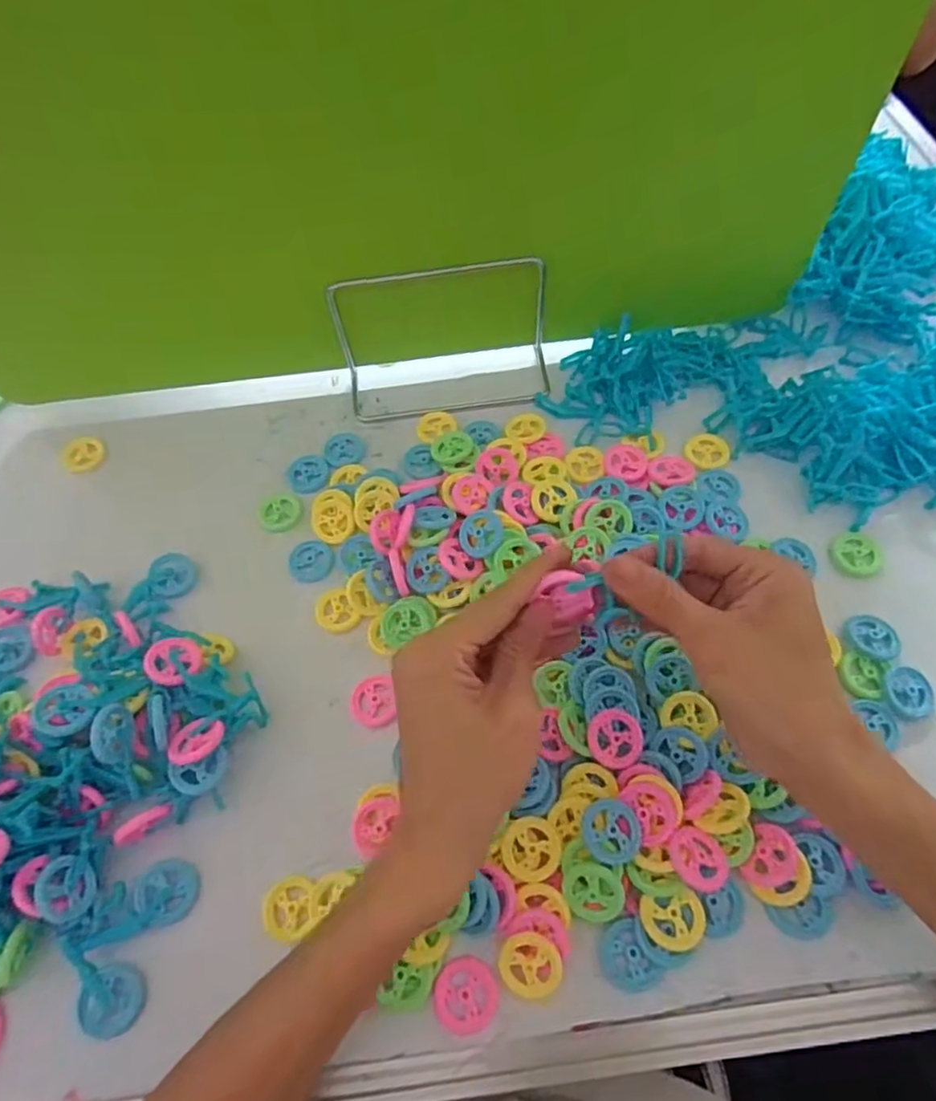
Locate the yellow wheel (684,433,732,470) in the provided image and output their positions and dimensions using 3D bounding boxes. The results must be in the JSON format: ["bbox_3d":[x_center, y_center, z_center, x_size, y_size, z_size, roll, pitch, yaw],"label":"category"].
[{"bbox_3d":[0.166,-0.068,0.441,0.028,0.005,0.028,-2,62,3],"label":"yellow wheel"}]

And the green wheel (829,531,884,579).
[{"bbox_3d":[0.243,0.002,0.397,0.030,0.004,0.031,-2,62,3],"label":"green wheel"}]

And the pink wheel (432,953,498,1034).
[{"bbox_3d":[-0.001,0.210,0.301,0.029,0.004,0.030,-2,62,3],"label":"pink wheel"}]

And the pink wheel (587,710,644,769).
[{"bbox_3d":[0.079,0.101,0.342,0.029,0.005,0.030,-2,62,3],"label":"pink wheel"}]

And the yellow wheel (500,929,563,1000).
[{"bbox_3d":[0.030,0.197,0.303,0.029,0.005,0.029,-1,81,9],"label":"yellow wheel"}]

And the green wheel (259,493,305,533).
[{"bbox_3d":[-0.130,-0.026,0.443,0.030,0.008,0.026,-24,63,-8],"label":"green wheel"}]

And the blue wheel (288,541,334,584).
[{"bbox_3d":[-0.102,0.007,0.419,0.029,0.004,0.028,-2,62,3],"label":"blue wheel"}]

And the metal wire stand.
[{"bbox_3d":[-0.017,-0.151,0.454,0.149,0.084,0.068,-10,62,-1],"label":"metal wire stand"}]

